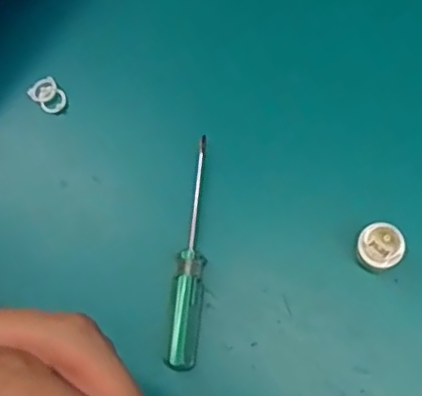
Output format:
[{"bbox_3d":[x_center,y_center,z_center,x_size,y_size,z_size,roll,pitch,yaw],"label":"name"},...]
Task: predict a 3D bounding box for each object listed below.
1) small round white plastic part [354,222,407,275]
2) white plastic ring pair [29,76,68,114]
[{"bbox_3d":[0.080,0.023,0.312,0.022,0.016,0.021,5,74,7],"label":"small round white plastic part"},{"bbox_3d":[-0.092,-0.058,0.370,0.021,0.010,0.015,43,81,15],"label":"white plastic ring pair"}]

